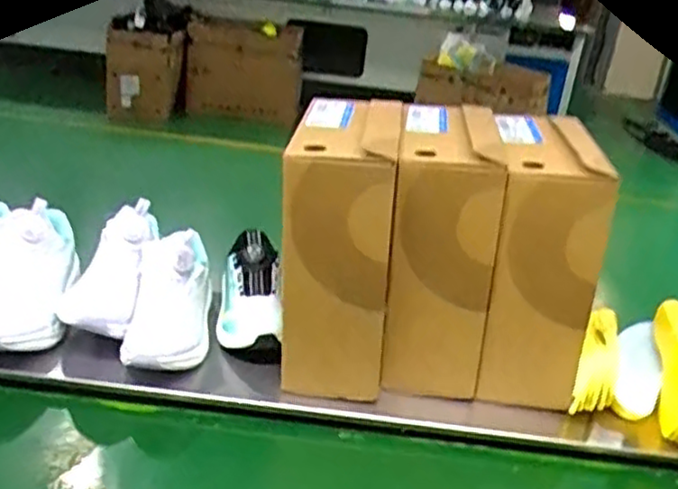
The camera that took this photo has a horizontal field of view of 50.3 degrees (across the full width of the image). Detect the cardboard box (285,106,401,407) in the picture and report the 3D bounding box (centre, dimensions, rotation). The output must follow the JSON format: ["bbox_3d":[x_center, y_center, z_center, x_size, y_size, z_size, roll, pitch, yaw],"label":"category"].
[{"bbox_3d":[-0.003,-0.004,0.885,0.129,0.292,0.215,5,26,-3],"label":"cardboard box"}]

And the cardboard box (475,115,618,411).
[{"bbox_3d":[0.237,0.008,0.910,0.130,0.289,0.235,8,26,3],"label":"cardboard box"}]

